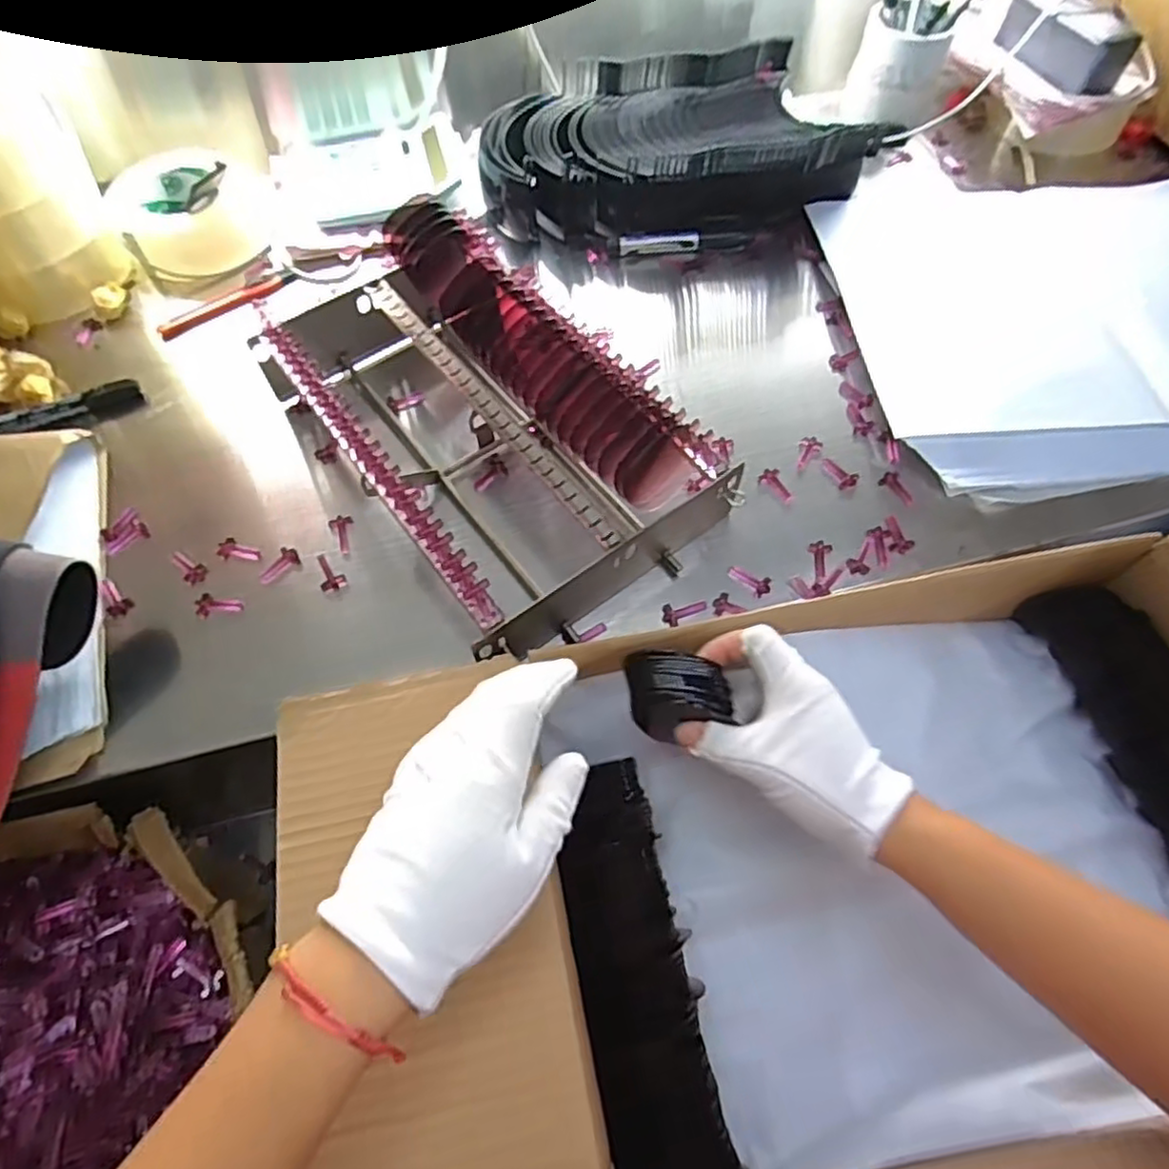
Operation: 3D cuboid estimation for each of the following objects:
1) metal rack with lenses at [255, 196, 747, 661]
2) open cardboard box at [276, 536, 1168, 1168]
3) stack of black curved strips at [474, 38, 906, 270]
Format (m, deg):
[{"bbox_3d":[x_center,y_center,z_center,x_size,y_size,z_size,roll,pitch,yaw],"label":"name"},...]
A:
[{"bbox_3d":[-0.068,-0.128,0.480,0.193,0.096,0.325,-32,65,-17],"label":"metal rack with lenses"},{"bbox_3d":[0.161,0.126,0.349,0.611,0.183,0.276,-14,61,0],"label":"open cardboard box"},{"bbox_3d":[0.073,-0.407,0.662,0.332,0.081,0.212,-21,62,-12],"label":"stack of black curved strips"}]

